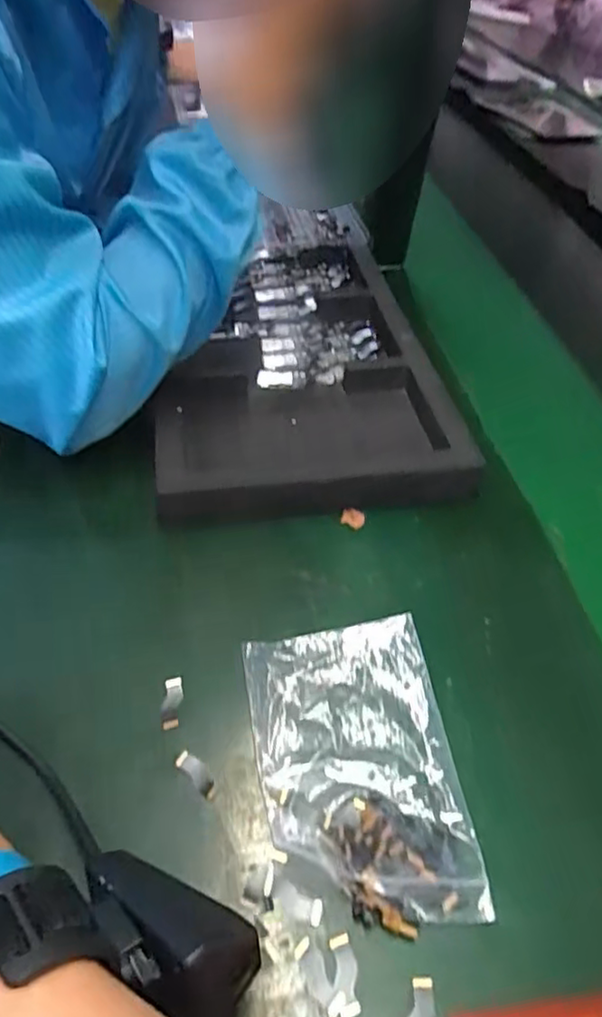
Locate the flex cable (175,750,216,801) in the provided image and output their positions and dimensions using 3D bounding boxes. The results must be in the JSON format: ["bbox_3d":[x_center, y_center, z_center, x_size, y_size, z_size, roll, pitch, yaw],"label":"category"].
[{"bbox_3d":[-0.051,0.130,0.317,0.026,0.004,0.010,36,52,25],"label":"flex cable"}]

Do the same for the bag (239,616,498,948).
[{"bbox_3d":[0.028,0.125,0.321,0.095,0.018,0.147,-3,47,-11],"label":"bag"}]

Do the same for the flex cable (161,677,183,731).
[{"bbox_3d":[-0.069,0.104,0.343,0.010,0.004,0.028,-3,53,2],"label":"flex cable"}]

